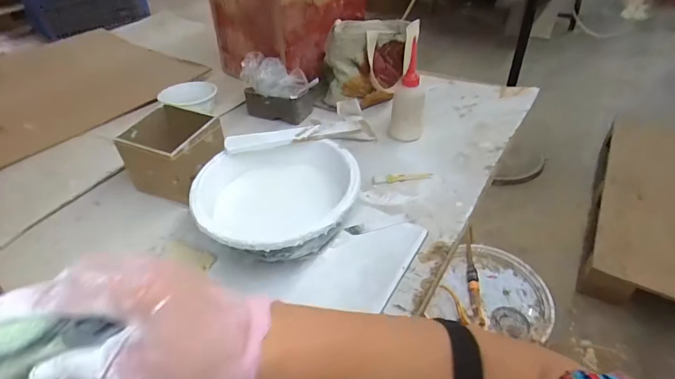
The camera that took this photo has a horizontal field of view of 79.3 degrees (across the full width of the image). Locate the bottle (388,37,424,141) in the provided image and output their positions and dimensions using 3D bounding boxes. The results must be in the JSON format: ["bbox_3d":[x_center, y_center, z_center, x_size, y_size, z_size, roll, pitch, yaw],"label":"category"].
[{"bbox_3d":[0.124,-0.160,0.712,0.059,0.162,0.046,4,41,8],"label":"bottle"}]

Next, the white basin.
[{"bbox_3d":[-0.074,0.030,0.558,0.203,0.096,0.187,-2,41,1],"label":"white basin"}]

